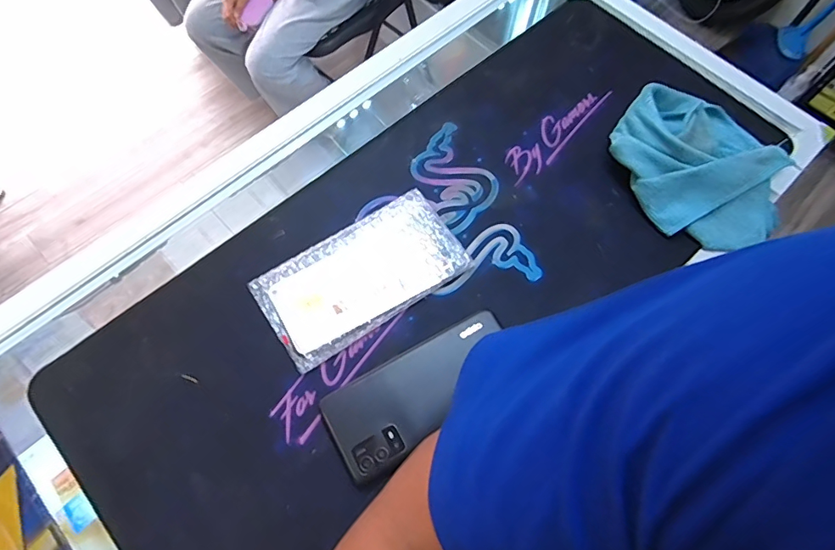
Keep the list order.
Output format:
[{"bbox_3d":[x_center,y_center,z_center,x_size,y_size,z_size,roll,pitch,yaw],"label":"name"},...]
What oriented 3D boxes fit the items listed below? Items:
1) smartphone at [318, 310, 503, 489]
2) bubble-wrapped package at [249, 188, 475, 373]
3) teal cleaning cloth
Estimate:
[{"bbox_3d":[0.007,0.092,0.383,0.157,0.012,0.072,-29,71,-13],"label":"smartphone"},{"bbox_3d":[-0.047,-0.001,0.420,0.173,0.009,0.092,-32,72,-14],"label":"bubble-wrapped package"},{"bbox_3d":[0.275,-0.110,0.454,0.152,0.052,0.170,-23,70,-11],"label":"teal cleaning cloth"}]

